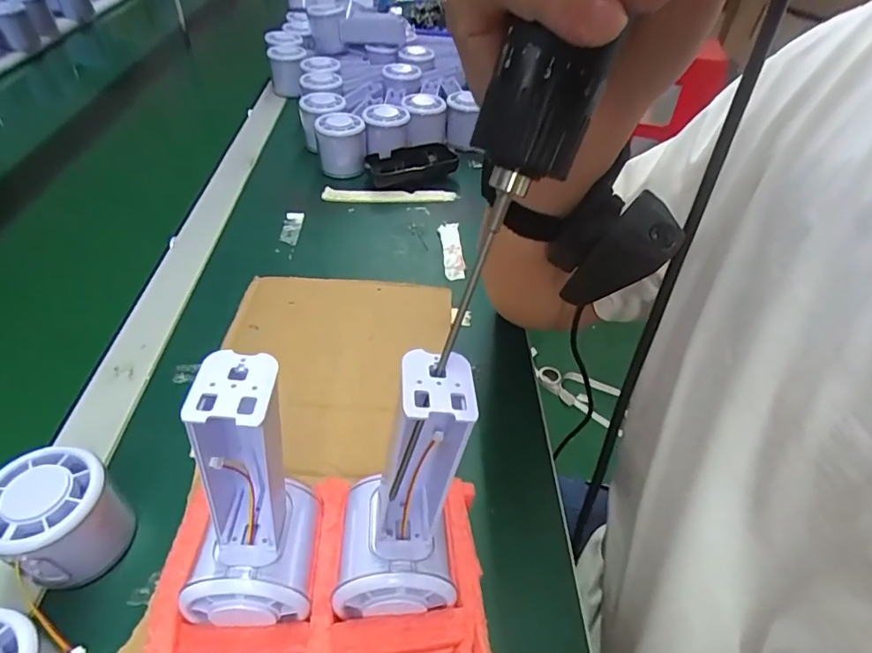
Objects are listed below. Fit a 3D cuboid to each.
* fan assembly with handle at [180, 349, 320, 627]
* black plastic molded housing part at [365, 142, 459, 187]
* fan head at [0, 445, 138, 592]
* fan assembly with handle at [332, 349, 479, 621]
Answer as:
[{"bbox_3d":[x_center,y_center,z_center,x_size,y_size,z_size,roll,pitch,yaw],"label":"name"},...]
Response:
[{"bbox_3d":[-0.080,0.070,0.209,0.052,0.123,0.060,0,44,-5],"label":"fan assembly with handle"},{"bbox_3d":[-0.027,-0.191,0.604,0.109,0.027,0.054,-18,48,-22],"label":"black plastic molded housing part"},{"bbox_3d":[-0.200,0.103,0.274,0.055,0.055,0.055,3,45,-3],"label":"fan head"},{"bbox_3d":[-0.016,0.071,0.213,0.051,0.123,0.055,-1,44,-5],"label":"fan assembly with handle"}]

